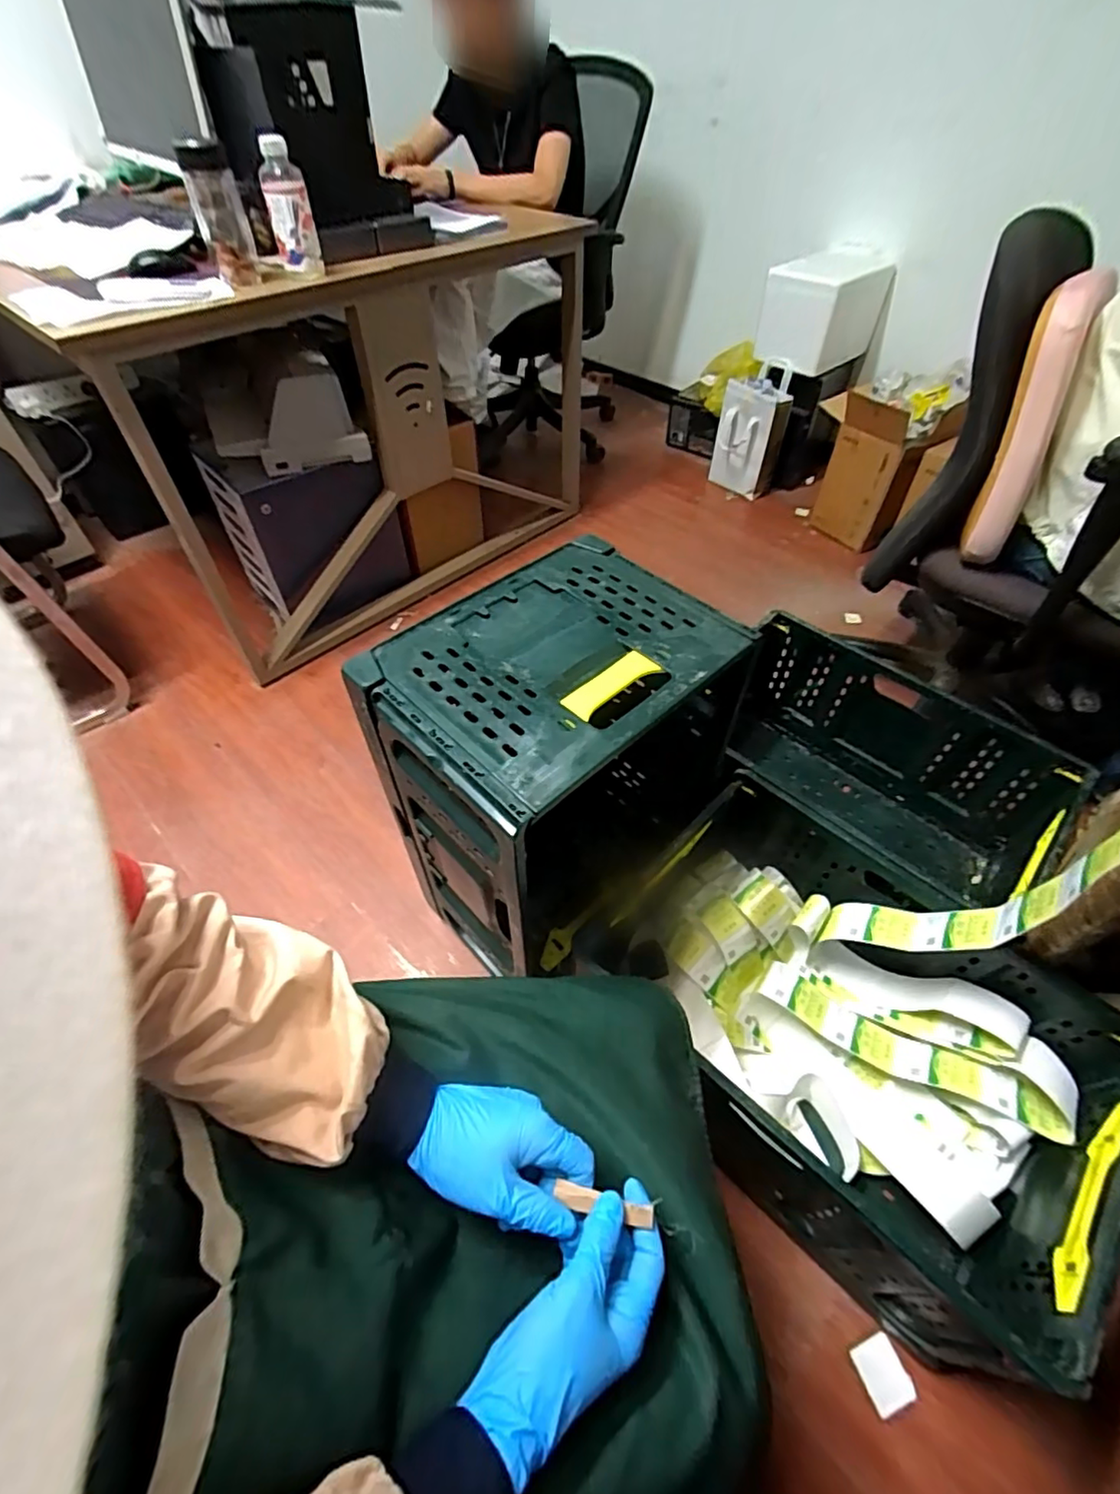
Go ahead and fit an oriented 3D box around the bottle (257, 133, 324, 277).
[{"bbox_3d":[-0.474,-0.941,1.049,0.075,0.176,0.067,-15,52,-12],"label":"bottle"}]

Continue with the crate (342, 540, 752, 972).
[{"bbox_3d":[0.008,0.082,0.927,0.425,0.618,0.299,-36,59,-26],"label":"crate"}]

